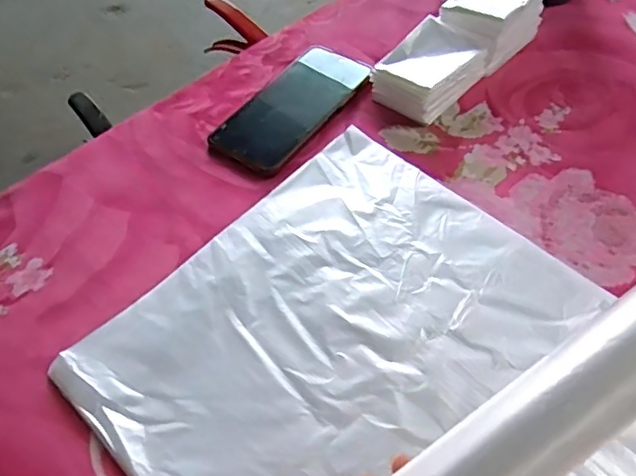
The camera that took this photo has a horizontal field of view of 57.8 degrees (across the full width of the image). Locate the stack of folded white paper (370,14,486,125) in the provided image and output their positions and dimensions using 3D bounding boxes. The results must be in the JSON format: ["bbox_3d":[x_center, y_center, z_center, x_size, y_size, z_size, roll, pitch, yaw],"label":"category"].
[{"bbox_3d":[0.098,-0.152,0.525,0.089,0.042,0.069,-39,61,-21],"label":"stack of folded white paper"}]

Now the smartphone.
[{"bbox_3d":[-0.023,-0.125,0.535,0.081,0.012,0.163,31,63,23],"label":"smartphone"}]

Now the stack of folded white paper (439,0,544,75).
[{"bbox_3d":[0.165,-0.212,0.556,0.067,0.060,0.097,37,65,26],"label":"stack of folded white paper"}]

